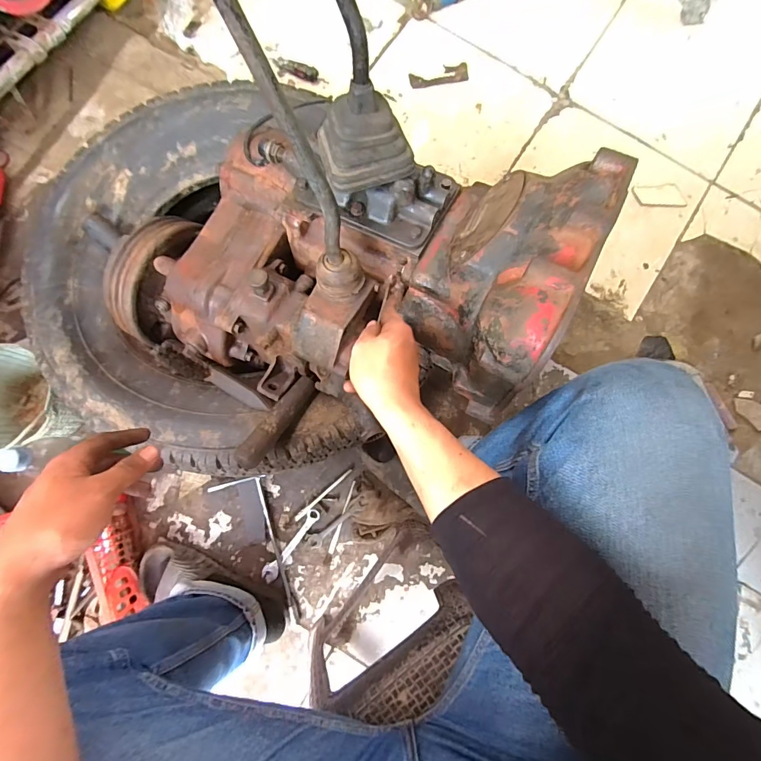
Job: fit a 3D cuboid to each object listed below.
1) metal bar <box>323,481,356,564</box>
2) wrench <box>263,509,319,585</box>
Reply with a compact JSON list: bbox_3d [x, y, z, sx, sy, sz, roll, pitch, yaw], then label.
[{"bbox_3d":[-0.078,0.284,0.797,0.013,0.013,0.165,20,82,2],"label":"metal bar"},{"bbox_3d":[-0.175,0.326,0.786,0.030,0.012,0.160,38,83,4],"label":"wrench"}]

